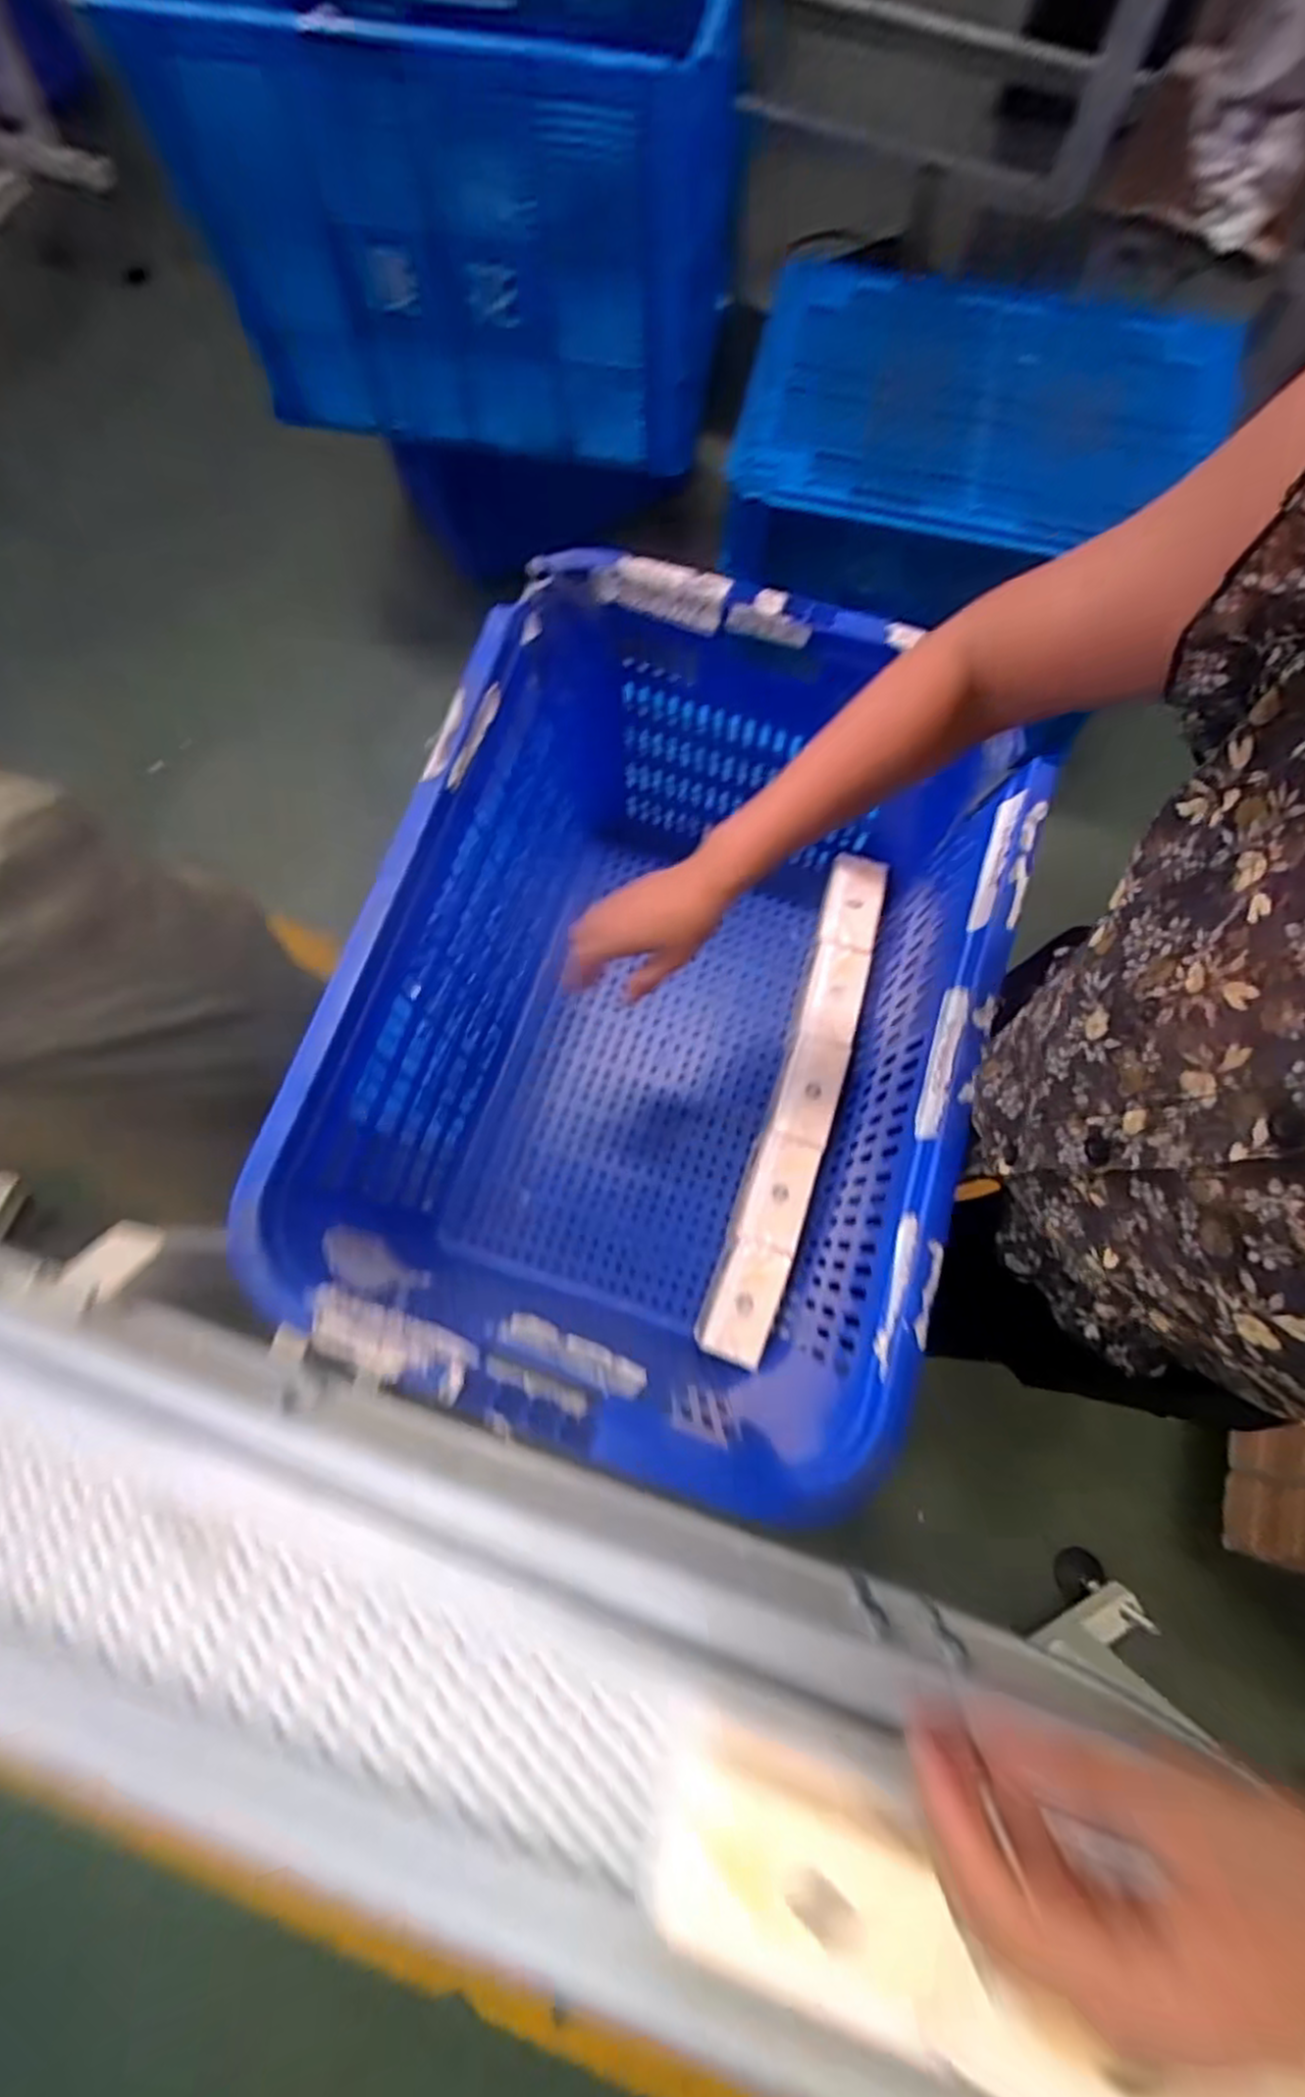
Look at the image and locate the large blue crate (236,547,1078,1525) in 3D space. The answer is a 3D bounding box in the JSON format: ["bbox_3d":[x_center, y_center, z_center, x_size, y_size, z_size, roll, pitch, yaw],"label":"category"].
[{"bbox_3d":[0.019,-0.032,0.767,0.497,0.364,0.720,16,76,5],"label":"large blue crate"}]

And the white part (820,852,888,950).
[{"bbox_3d":[0.244,-0.178,0.906,0.065,0.020,0.127,14,76,4],"label":"white part"}]

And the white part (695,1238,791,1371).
[{"bbox_3d":[0.094,0.264,0.786,0.069,0.019,0.119,21,76,6],"label":"white part"}]

